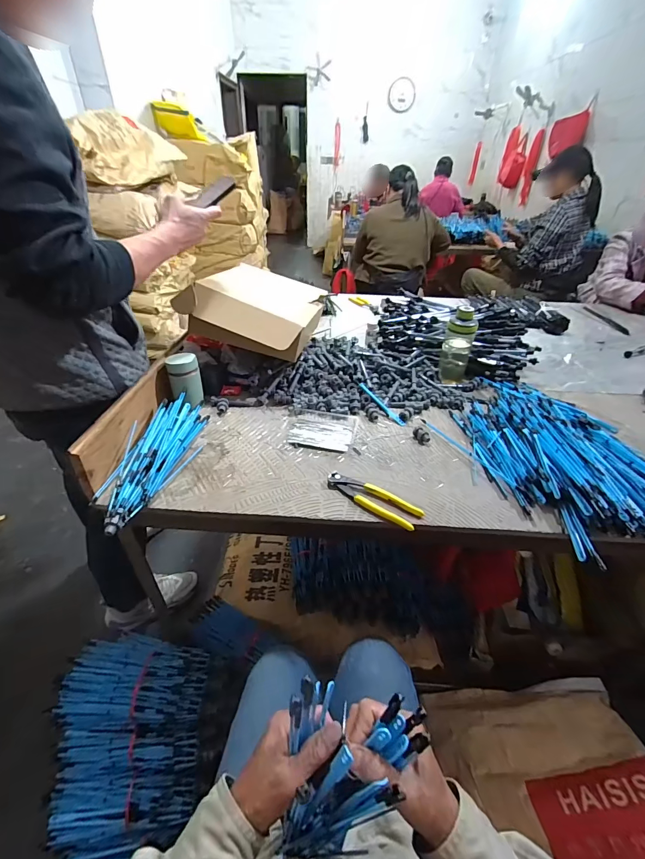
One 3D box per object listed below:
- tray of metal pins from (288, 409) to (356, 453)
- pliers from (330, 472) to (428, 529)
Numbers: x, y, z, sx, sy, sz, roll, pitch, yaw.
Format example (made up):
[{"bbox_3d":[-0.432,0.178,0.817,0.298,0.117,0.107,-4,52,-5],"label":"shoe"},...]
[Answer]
[{"bbox_3d":[-0.003,-0.002,0.776,0.135,0.011,0.115,6,36,11],"label":"tray of metal pins"},{"bbox_3d":[0.081,0.113,0.620,0.171,0.015,0.048,20,41,28],"label":"pliers"}]

